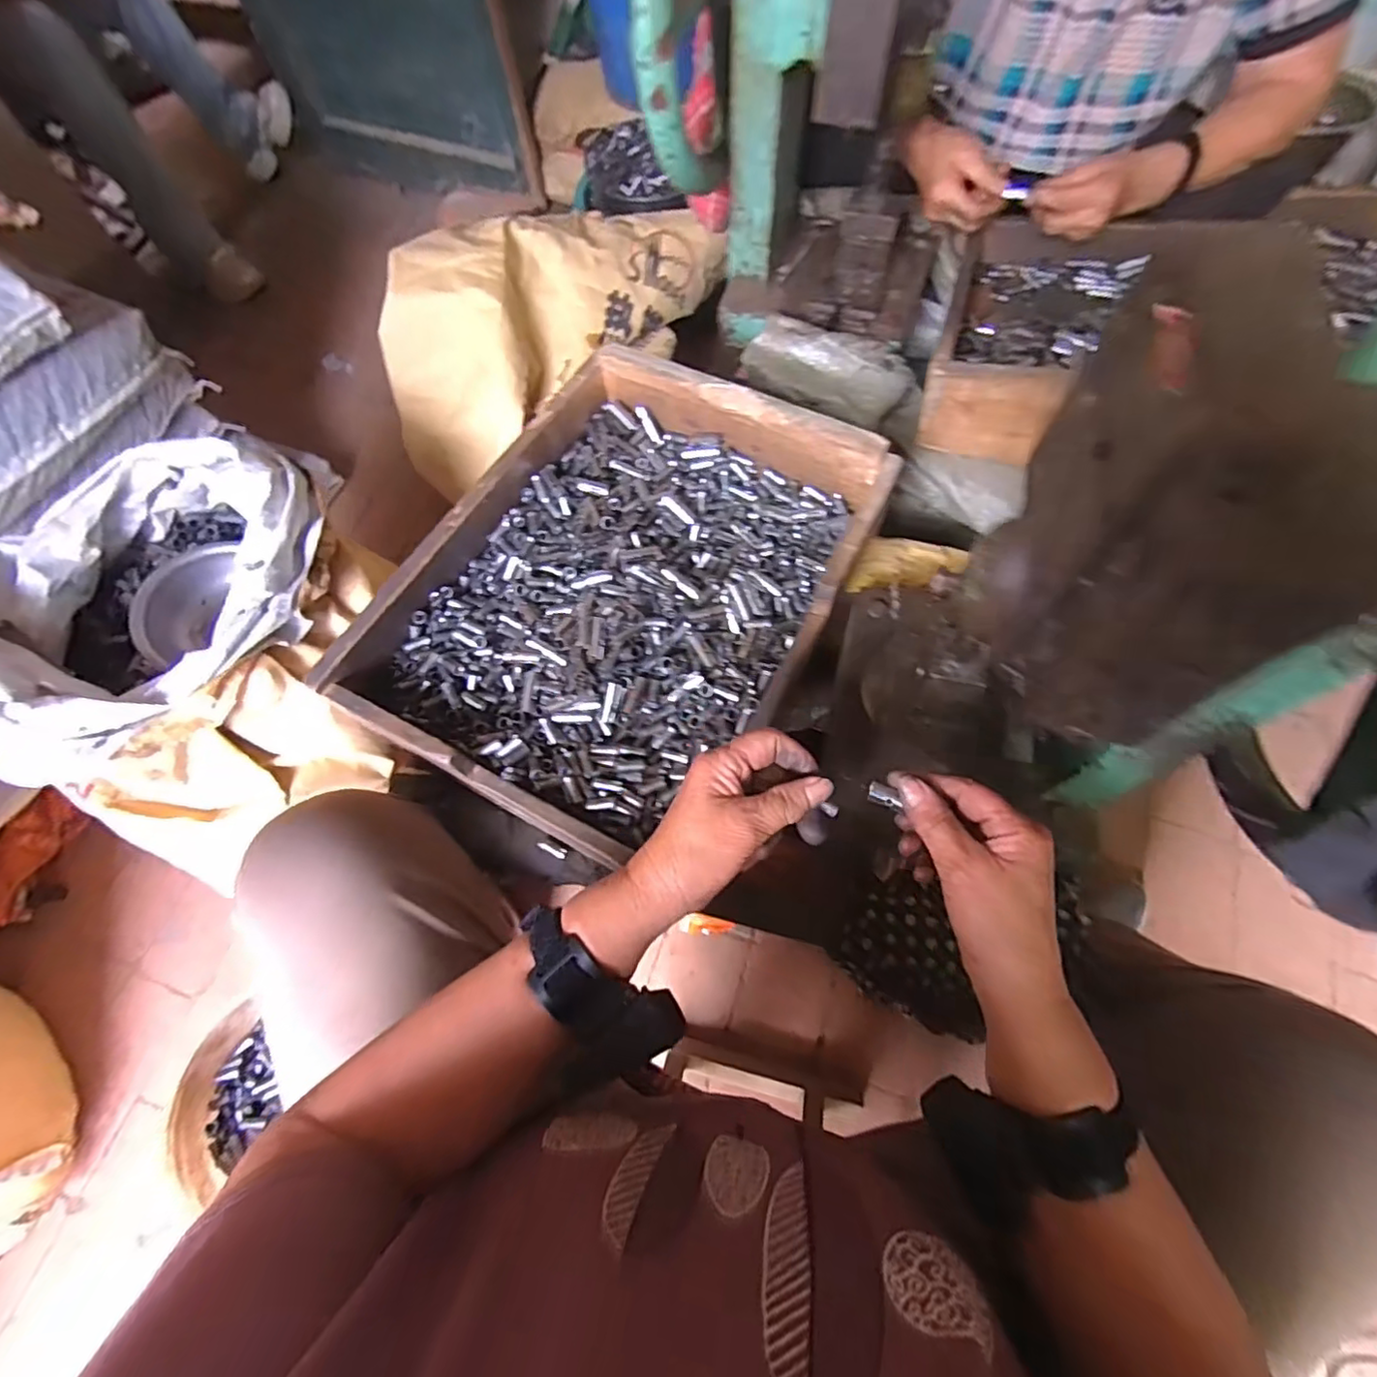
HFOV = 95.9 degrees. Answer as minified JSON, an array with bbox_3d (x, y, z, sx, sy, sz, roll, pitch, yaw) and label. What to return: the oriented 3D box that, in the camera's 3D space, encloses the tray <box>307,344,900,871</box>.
[{"bbox_3d":[-0.058,-0.093,0.587,0.349,0.089,0.448,29,71,15],"label":"tray"}]

